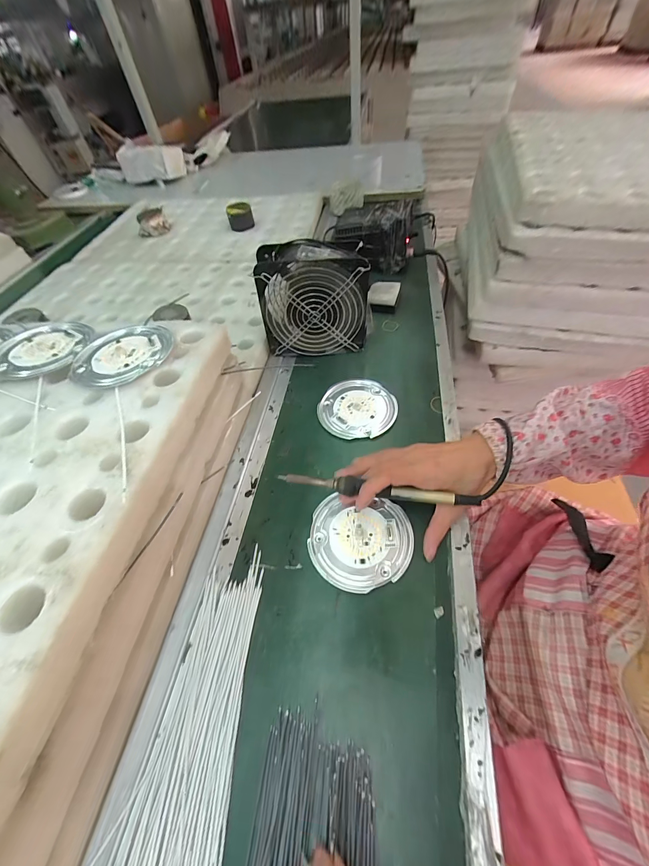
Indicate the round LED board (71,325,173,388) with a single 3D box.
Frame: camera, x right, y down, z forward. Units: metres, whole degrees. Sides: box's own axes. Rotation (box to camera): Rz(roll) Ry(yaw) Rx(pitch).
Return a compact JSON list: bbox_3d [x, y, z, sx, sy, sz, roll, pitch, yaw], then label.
[{"bbox_3d":[-0.213,-0.084,0.336,0.098,0.005,0.093,-3,54,4],"label":"round LED board"}]

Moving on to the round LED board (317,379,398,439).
[{"bbox_3d":[0.045,-0.037,0.436,0.103,0.006,0.100,-3,54,4],"label":"round LED board"}]

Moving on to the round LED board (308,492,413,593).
[{"bbox_3d":[0.037,0.112,0.329,0.102,0.009,0.092,4,54,6],"label":"round LED board"}]

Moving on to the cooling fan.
[{"bbox_3d":[-0.014,-0.189,0.458,0.146,0.152,0.051,-1,54,5],"label":"cooling fan"}]

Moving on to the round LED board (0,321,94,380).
[{"bbox_3d":[-0.329,-0.097,0.364,0.101,0.009,0.103,-3,54,4],"label":"round LED board"}]

